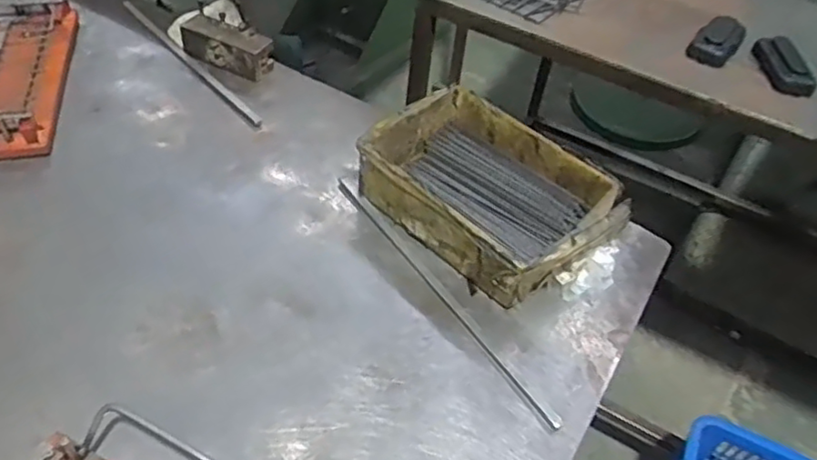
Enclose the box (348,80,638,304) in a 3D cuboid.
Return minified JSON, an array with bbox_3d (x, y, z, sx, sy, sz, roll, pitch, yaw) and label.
[{"bbox_3d":[0.084,-0.049,0.713,0.179,0.070,0.261,-34,61,-32],"label":"box"}]

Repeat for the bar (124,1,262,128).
[{"bbox_3d":[-0.302,-0.232,0.896,0.018,0.007,0.338,-34,60,-28],"label":"bar"}]

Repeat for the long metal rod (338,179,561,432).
[{"bbox_3d":[0.027,0.058,0.665,0.013,0.006,0.356,-24,54,-28],"label":"long metal rod"}]

